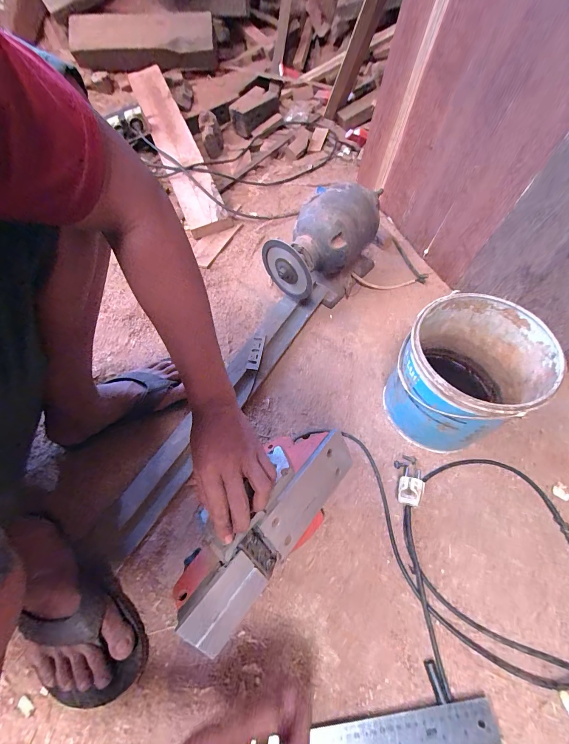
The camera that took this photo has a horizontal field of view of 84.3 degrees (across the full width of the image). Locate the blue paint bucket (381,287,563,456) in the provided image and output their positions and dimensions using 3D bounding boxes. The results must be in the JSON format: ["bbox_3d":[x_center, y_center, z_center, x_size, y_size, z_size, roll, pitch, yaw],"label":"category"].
[{"bbox_3d":[0.260,0.012,0.481,0.174,0.187,0.178,0,60,1],"label":"blue paint bucket"}]

